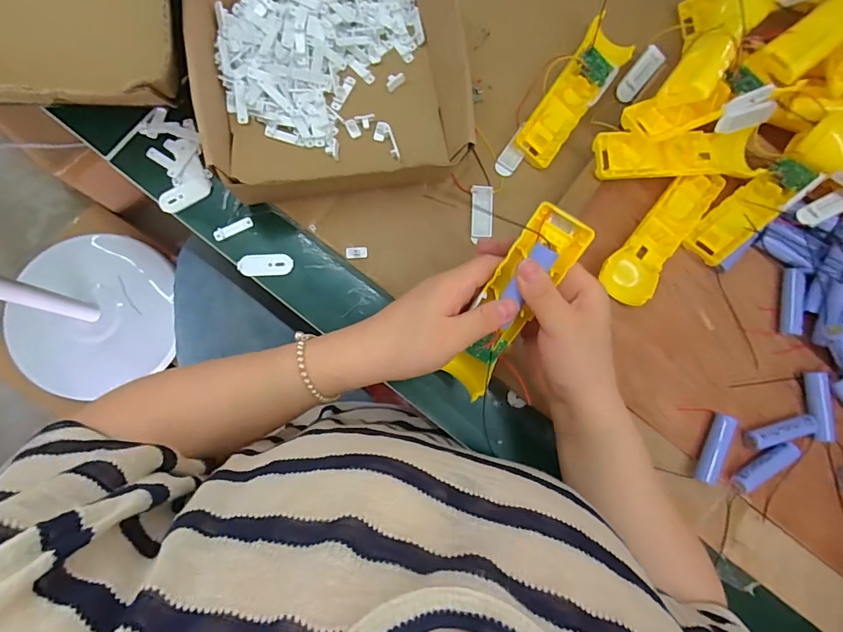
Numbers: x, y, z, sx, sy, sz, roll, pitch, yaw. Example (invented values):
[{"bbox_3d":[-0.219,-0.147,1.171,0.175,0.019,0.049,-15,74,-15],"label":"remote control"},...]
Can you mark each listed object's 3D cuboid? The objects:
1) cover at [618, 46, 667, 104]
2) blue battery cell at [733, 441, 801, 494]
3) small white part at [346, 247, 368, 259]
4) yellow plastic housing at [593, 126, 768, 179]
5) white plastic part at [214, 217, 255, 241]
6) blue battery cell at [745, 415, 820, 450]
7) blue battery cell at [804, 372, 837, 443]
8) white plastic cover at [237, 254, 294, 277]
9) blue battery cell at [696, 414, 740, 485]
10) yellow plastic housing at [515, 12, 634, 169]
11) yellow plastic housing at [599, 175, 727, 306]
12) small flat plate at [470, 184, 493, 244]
[{"bbox_3d":[0.222,-0.246,0.470,0.021,0.009,0.056,37,105,-1],"label":"cover"},{"bbox_3d":[0.324,0.142,0.434,0.063,0.024,0.020,-37,89,-9],"label":"blue battery cell"},{"bbox_3d":[-0.062,-0.061,0.443,0.020,0.005,0.011,-4,84,-7],"label":"small white part"},{"bbox_3d":[0.242,-0.152,0.439,0.157,0.026,0.042,-2,84,-7],"label":"yellow plastic housing"},{"bbox_3d":[-0.181,-0.084,0.442,0.038,0.005,0.012,-29,88,-9],"label":"white plastic part"},{"bbox_3d":[0.343,0.111,0.437,0.064,0.017,0.019,-11,85,-7],"label":"blue battery cell"},{"bbox_3d":[0.386,0.089,0.444,0.021,0.018,0.068,-5,84,-7],"label":"blue battery cell"},{"bbox_3d":[-0.149,-0.049,0.441,0.049,0.006,0.021,-6,84,-7],"label":"white plastic cover"},{"bbox_3d":[0.275,0.124,0.427,0.016,0.018,0.065,23,82,-4],"label":"blue battery cell"},{"bbox_3d":[0.153,-0.223,0.455,0.047,0.029,0.158,37,81,-1],"label":"yellow plastic housing"},{"bbox_3d":[0.233,-0.080,0.439,0.049,0.018,0.157,43,81,0],"label":"yellow plastic housing"},{"bbox_3d":[0.060,-0.100,0.451,0.022,0.004,0.057,2,84,-6],"label":"small flat plate"}]

